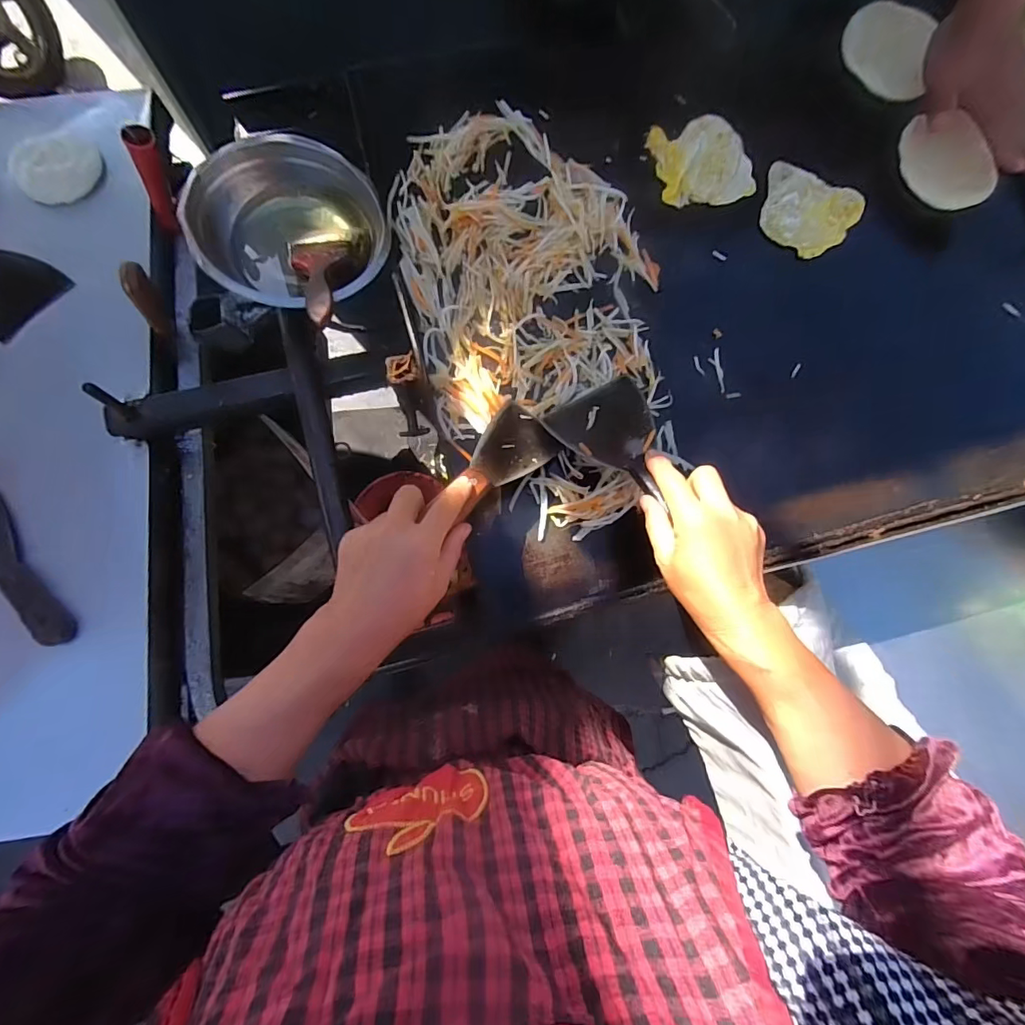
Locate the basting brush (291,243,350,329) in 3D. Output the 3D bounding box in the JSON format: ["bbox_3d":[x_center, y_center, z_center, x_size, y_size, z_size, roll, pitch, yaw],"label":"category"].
[{"bbox_3d":[-0.183,-0.223,0.472,0.051,0.010,0.155,-15,53,-5],"label":"basting brush"}]

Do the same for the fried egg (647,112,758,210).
[{"bbox_3d":[0.211,-0.388,0.551,0.108,0.010,0.097,-15,83,-5],"label":"fried egg"}]

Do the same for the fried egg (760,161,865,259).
[{"bbox_3d":[0.329,-0.334,0.551,0.104,0.014,0.106,0,82,-3],"label":"fried egg"}]

